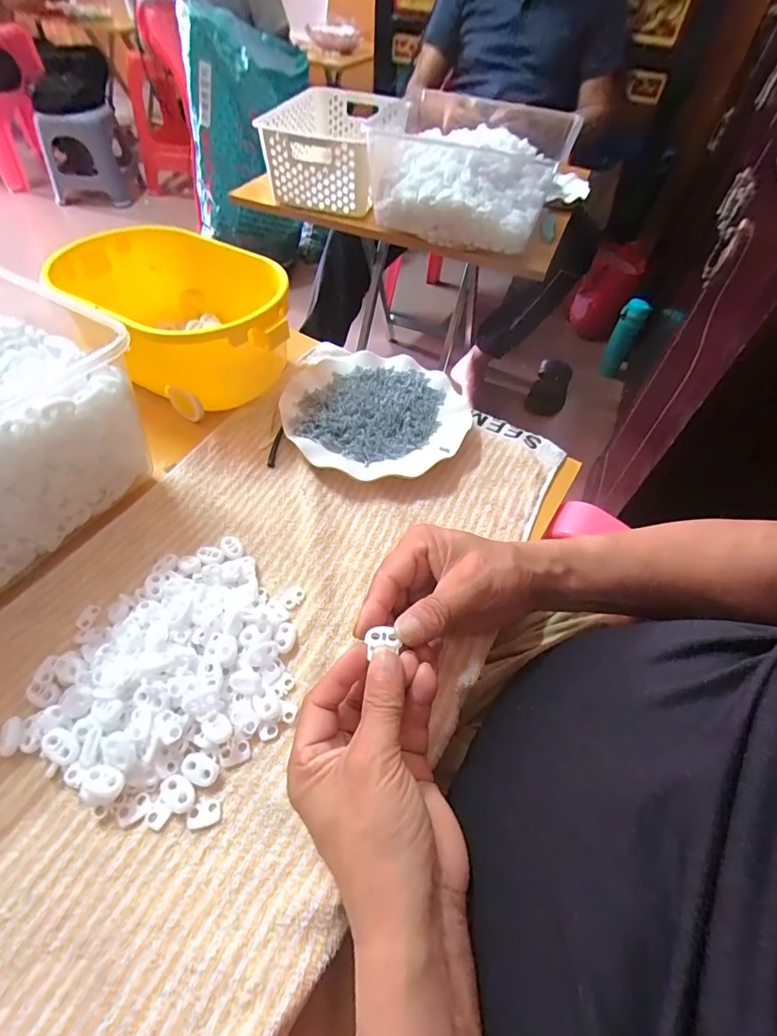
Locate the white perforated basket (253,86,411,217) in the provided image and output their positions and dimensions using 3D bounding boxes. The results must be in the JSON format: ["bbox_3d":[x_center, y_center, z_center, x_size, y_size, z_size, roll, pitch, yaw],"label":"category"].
[{"bbox_3d":[-0.096,-0.695,0.855,0.202,0.110,0.321,11,53,5],"label":"white perforated basket"}]

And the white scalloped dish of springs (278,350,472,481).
[{"bbox_3d":[-0.015,-0.110,0.471,0.179,0.025,0.166,2,52,-3],"label":"white scalloped dish of springs"}]

